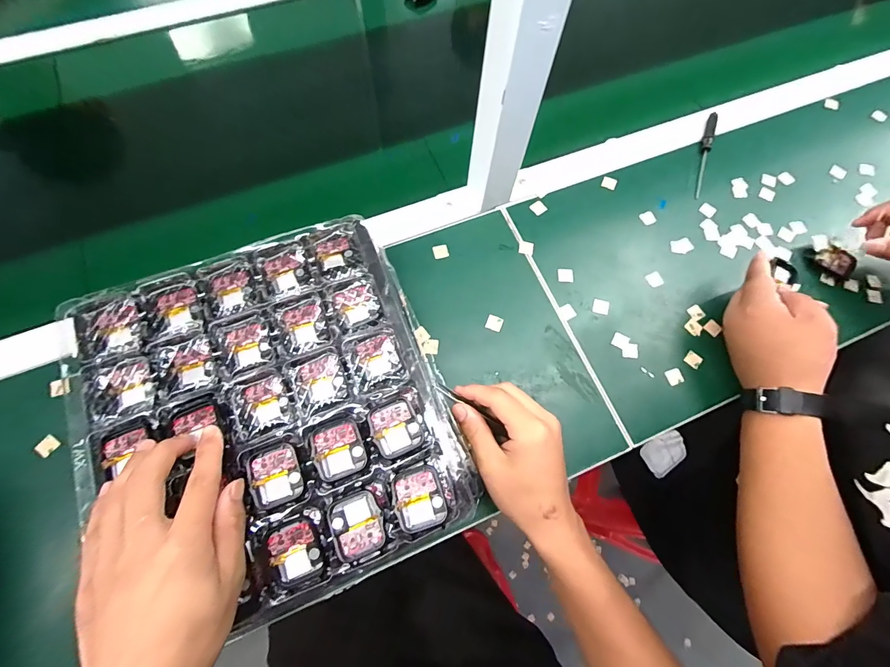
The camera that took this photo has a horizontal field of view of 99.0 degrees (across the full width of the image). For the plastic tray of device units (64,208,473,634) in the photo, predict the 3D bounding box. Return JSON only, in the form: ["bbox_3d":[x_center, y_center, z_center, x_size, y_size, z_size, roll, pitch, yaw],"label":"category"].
[{"bbox_3d":[-0.143,0.056,0.311,0.268,0.019,0.285,-21,73,-9],"label":"plastic tray of device units"}]

